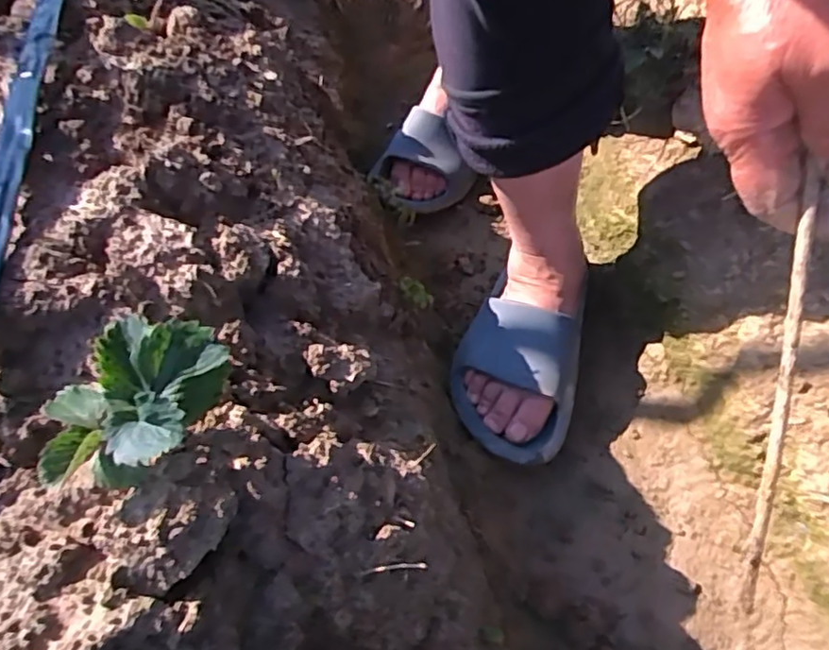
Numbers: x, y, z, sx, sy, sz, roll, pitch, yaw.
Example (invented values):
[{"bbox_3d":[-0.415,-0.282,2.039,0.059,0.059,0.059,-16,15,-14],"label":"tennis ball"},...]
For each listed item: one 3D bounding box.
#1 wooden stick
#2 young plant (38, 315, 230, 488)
[{"bbox_3d":[0.179,0.043,0.306,0.007,0.222,0.008,0,15,1],"label":"wooden stick"},{"bbox_3d":[-0.134,0.041,0.294,0.075,0.063,0.079,0,55,1],"label":"young plant"}]

